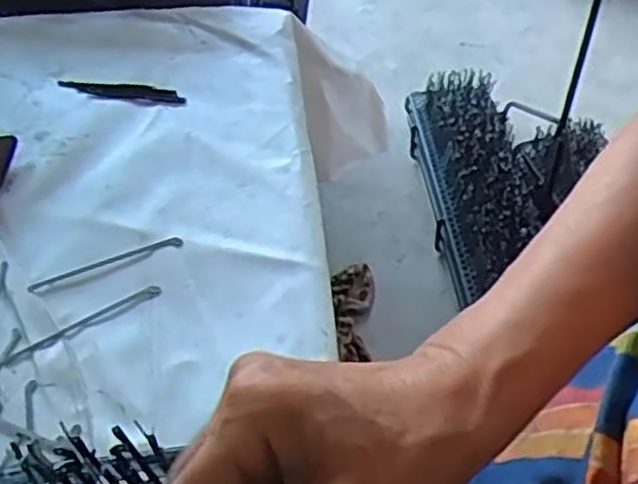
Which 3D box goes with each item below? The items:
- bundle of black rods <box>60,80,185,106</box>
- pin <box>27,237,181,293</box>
[{"bbox_3d":[-0.175,-0.134,0.674,0.122,0.006,0.025,9,51,13],"label":"bundle of black rods"},{"bbox_3d":[-0.154,0.016,0.543,0.111,0.004,0.009,-18,50,-10],"label":"pin"}]

